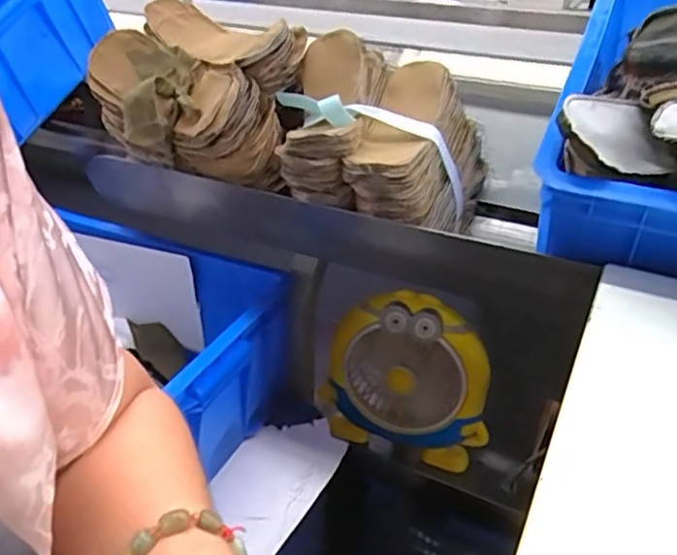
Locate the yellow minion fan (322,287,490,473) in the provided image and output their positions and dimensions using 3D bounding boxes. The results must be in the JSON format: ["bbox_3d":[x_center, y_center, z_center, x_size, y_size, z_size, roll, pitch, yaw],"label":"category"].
[{"bbox_3d":[0.098,0.151,0.922,0.241,0.257,0.067,13,34,18],"label":"yellow minion fan"}]

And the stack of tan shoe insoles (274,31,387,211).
[{"bbox_3d":[-0.008,-0.172,0.651,0.094,0.094,0.182,6,56,12],"label":"stack of tan shoe insoles"}]

